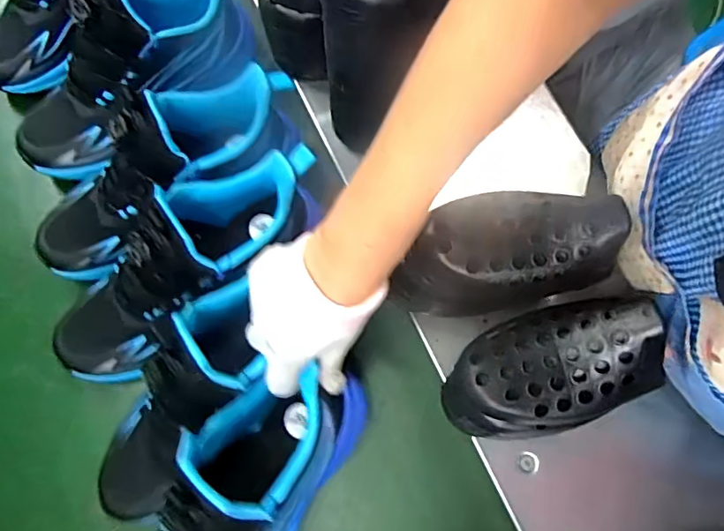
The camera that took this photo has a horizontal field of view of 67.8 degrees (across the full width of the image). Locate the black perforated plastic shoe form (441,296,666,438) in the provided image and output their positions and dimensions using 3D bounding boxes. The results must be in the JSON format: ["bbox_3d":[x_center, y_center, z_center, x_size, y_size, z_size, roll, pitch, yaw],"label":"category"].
[{"bbox_3d":[0.136,0.074,0.389,0.152,0.064,0.081,-21,75,-5],"label":"black perforated plastic shoe form"}]

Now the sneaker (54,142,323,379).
[{"bbox_3d":[-0.150,-0.004,0.455,0.264,0.150,0.091,-34,77,-8],"label":"sneaker"}]

